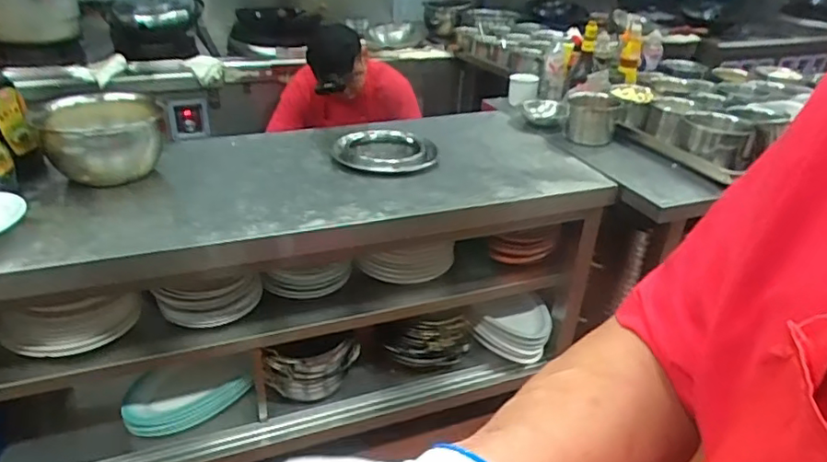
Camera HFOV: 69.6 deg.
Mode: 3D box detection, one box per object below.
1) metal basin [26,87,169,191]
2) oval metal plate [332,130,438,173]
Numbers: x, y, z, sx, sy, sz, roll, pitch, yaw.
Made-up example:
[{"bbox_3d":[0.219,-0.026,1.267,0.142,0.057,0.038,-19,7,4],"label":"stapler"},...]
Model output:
[{"bbox_3d":[-0.760,-0.231,1.463,0.264,0.142,0.295,-10,32,-22],"label":"metal basin"},{"bbox_3d":[-0.073,-0.205,1.525,0.237,0.034,0.227,-9,32,-20],"label":"oval metal plate"}]

